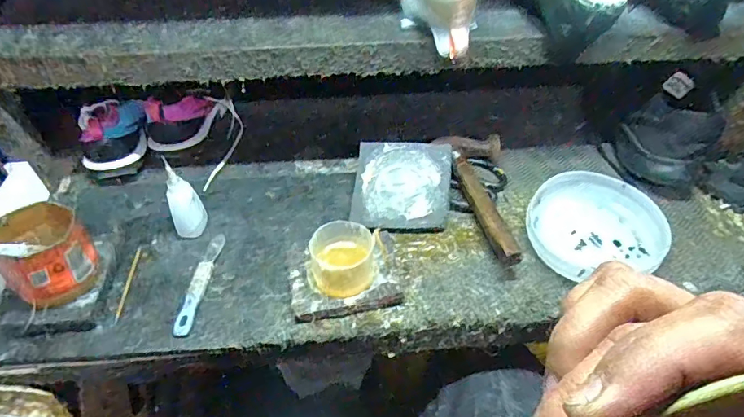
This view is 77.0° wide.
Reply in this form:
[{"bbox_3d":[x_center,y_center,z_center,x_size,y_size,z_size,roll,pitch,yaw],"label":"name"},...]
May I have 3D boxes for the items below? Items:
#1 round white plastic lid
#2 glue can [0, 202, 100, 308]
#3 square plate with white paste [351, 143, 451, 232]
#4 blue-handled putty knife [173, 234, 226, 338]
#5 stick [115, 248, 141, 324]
[{"bbox_3d":[0.252,0.022,0.542,0.155,0.042,0.144,-8,48,-8],"label":"round white plastic lid"},{"bbox_3d":[-0.332,0.052,0.486,0.077,0.085,0.086,-31,55,-26],"label":"glue can"},{"bbox_3d":[0.036,-0.029,0.578,0.115,0.010,0.117,4,69,8],"label":"square plate with white paste"},{"bbox_3d":[-0.190,0.079,0.518,0.019,0.011,0.136,3,47,2],"label":"blue-handled putty knife"},{"bbox_3d":[-0.269,0.083,0.514,0.006,0.005,0.098,-4,47,-5],"label":"stick"}]

